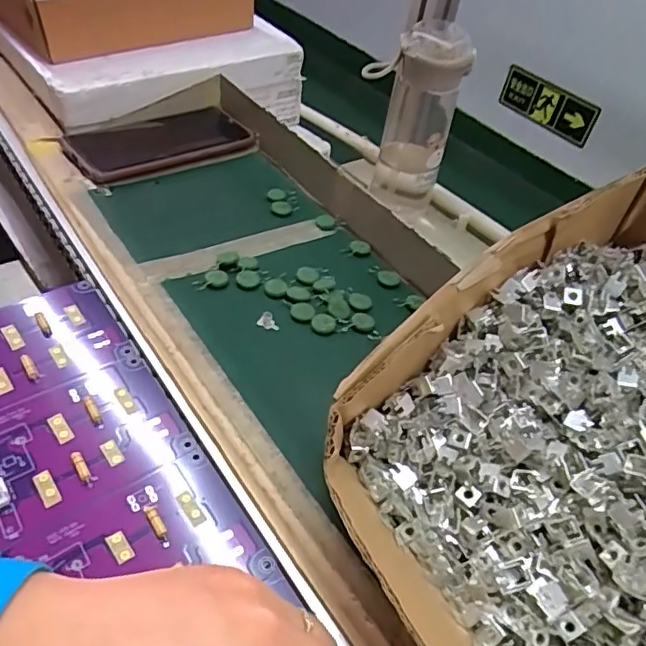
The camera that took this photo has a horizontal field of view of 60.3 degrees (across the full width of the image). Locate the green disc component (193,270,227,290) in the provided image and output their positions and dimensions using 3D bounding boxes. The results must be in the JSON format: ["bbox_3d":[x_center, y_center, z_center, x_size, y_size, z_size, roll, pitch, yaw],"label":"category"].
[{"bbox_3d":[-0.080,-0.030,0.398,0.024,0.004,0.015,-30,56,-30],"label":"green disc component"}]

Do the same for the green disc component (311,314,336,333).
[{"bbox_3d":[0.001,0.000,0.389,0.016,0.004,0.013,17,47,9],"label":"green disc component"}]

